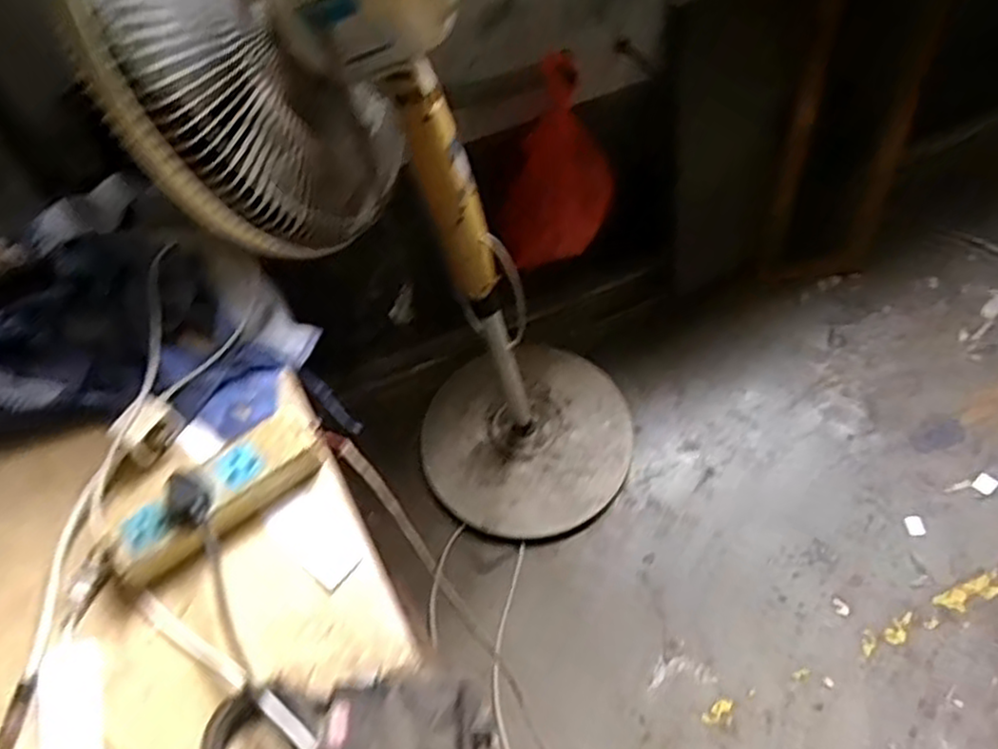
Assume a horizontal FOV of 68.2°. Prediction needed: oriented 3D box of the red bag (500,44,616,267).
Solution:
[{"bbox_3d":[0.098,-0.347,1.261,0.196,0.494,0.088,-3,56,4],"label":"red bag"}]

